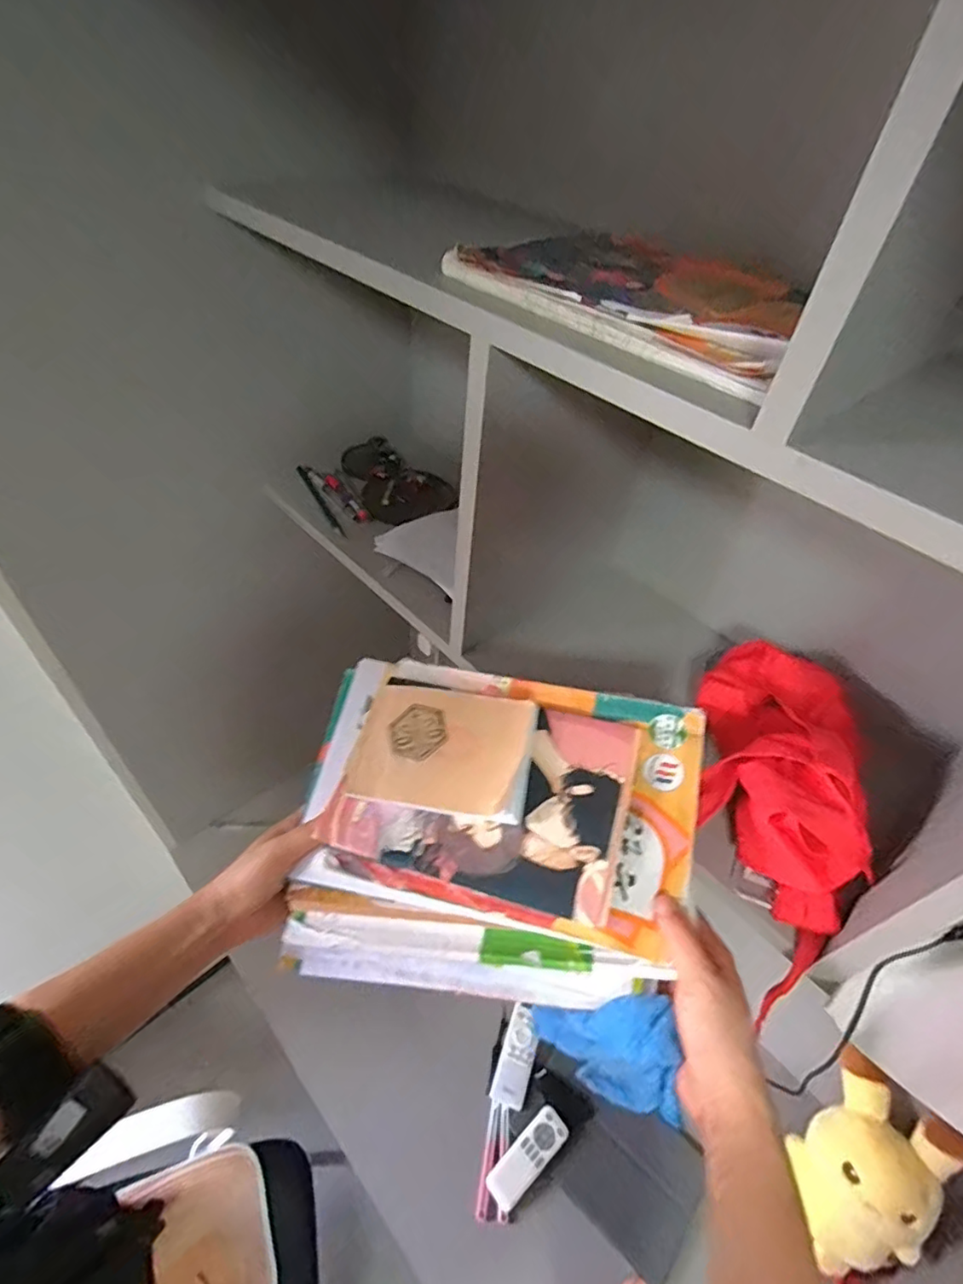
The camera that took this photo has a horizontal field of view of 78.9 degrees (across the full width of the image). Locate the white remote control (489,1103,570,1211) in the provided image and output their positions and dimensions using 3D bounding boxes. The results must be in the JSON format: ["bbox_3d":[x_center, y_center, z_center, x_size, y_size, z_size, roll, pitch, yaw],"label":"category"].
[{"bbox_3d":[0.067,0.726,0.826,0.128,0.011,0.048,-29,54,-32],"label":"white remote control"}]

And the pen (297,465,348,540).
[{"bbox_3d":[-0.205,-0.181,0.746,0.012,0.009,0.168,-18,48,-23],"label":"pen"}]

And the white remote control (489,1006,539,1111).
[{"bbox_3d":[0.057,0.642,0.907,0.051,0.012,0.127,18,45,12],"label":"white remote control"}]

